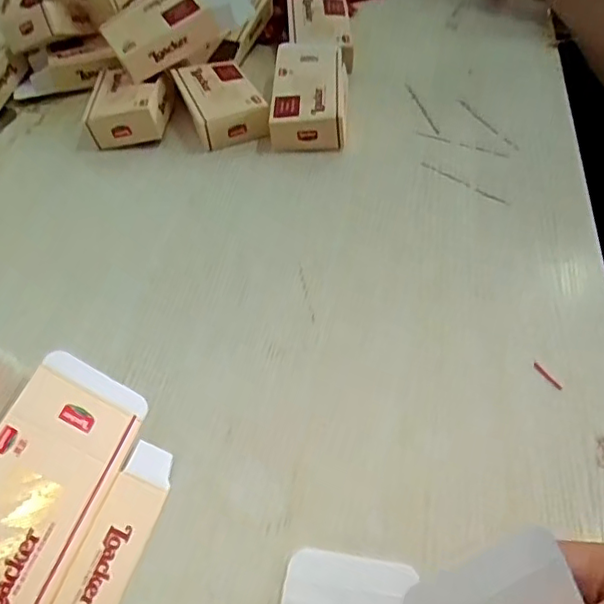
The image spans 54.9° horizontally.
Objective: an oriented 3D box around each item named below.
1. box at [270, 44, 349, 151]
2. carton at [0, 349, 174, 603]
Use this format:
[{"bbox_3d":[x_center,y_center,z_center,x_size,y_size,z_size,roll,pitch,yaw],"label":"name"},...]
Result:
[{"bbox_3d":[0.010,-0.214,0.593,0.074,0.036,0.146,1,49,5],"label":"box"},{"bbox_3d":[-0.135,0.125,0.302,0.099,0.006,0.192,35,48,-17],"label":"carton"}]

